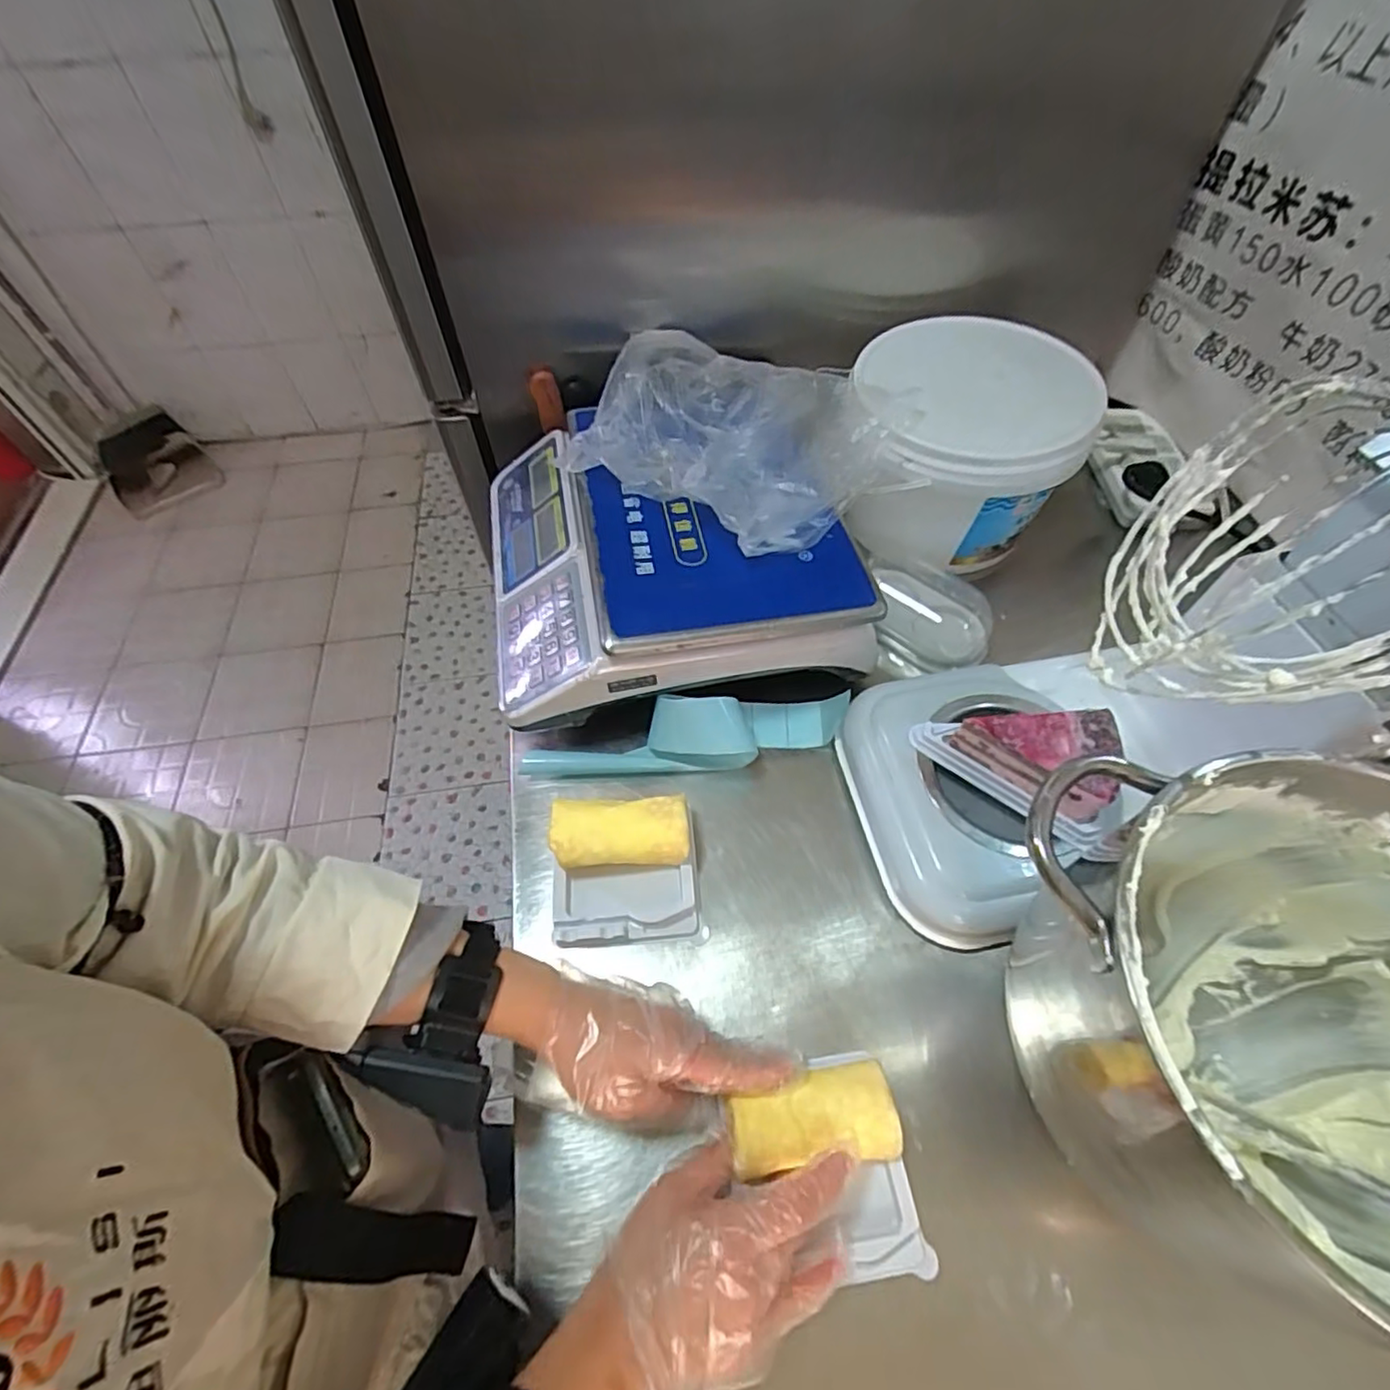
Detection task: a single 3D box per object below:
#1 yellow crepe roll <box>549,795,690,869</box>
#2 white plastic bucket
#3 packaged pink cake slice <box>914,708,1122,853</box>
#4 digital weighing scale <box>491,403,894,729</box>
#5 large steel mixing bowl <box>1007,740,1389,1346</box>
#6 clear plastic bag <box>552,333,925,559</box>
[{"bbox_3d":[-0.057,0.109,0.502,0.106,0.040,0.052,-3,57,-2],"label":"yellow crepe roll"},{"bbox_3d":[0.264,-0.265,0.670,0.209,0.149,0.224,8,57,5],"label":"white plastic bucket"},{"bbox_3d":[0.254,0.034,0.482,0.145,0.063,0.091,38,64,22],"label":"packaged pink cake slice"},{"bbox_3d":[-0.036,-0.153,0.608,0.326,0.080,0.323,-10,57,-5],"label":"digital weighing scale"},{"bbox_3d":[0.298,0.176,0.342,0.224,0.200,0.233,0,57,0],"label":"large steel mixing bowl"},{"bbox_3d":[0.038,-0.253,0.594,0.280,0.072,0.239,36,64,21],"label":"clear plastic bag"}]

